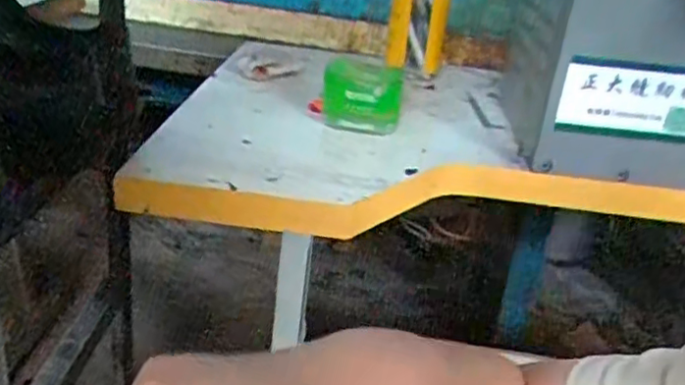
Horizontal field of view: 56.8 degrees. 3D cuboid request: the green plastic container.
[{"bbox_3d":[0.022,-0.113,0.725,0.094,0.061,0.090,7,25,0],"label":"green plastic container"}]

